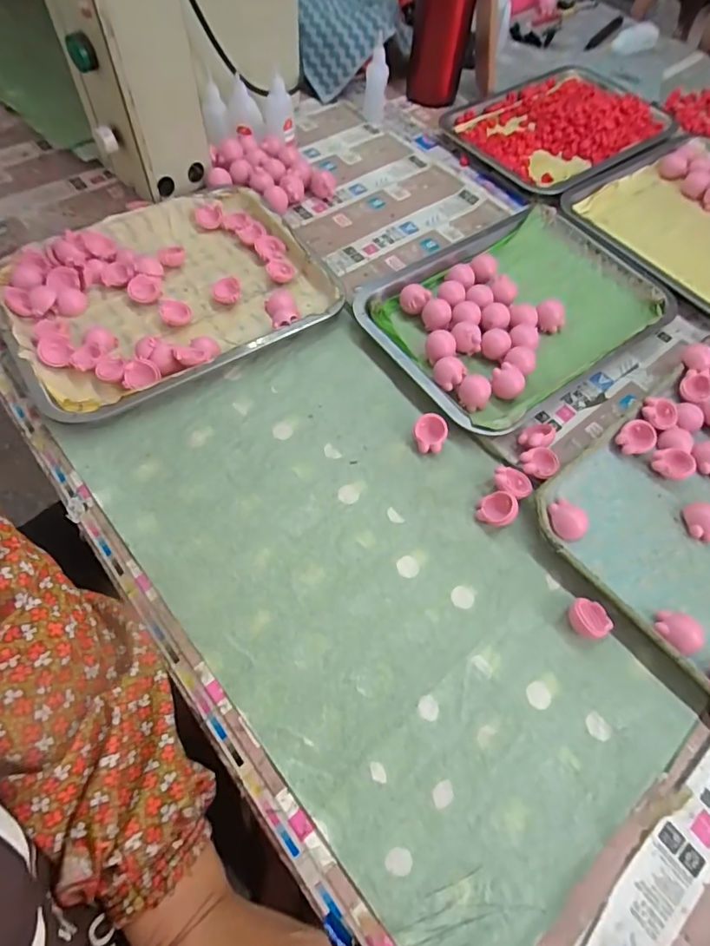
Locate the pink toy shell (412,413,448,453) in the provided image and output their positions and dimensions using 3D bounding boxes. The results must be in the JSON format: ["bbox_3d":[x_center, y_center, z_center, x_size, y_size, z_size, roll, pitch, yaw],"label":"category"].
[{"bbox_3d":[0.066,-0.034,0.432,0.028,0.020,0.032,18,63,7],"label":"pink toy shell"}]

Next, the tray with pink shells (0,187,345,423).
[{"bbox_3d":[-0.187,-0.183,0.489,0.295,0.030,0.234,-31,67,-17],"label":"tray with pink shells"}]

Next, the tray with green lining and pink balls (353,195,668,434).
[{"bbox_3d":[0.168,-0.171,0.504,0.294,0.029,0.205,-32,68,-18],"label":"tray with green lining and pink balls"}]

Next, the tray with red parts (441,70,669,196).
[{"bbox_3d":[0.304,-0.502,0.695,0.309,0.026,0.214,-33,68,-18],"label":"tray with red parts"}]

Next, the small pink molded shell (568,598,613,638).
[{"bbox_3d":[0.173,0.108,0.362,0.025,0.014,0.028,-12,63,-9],"label":"small pink molded shell"}]

